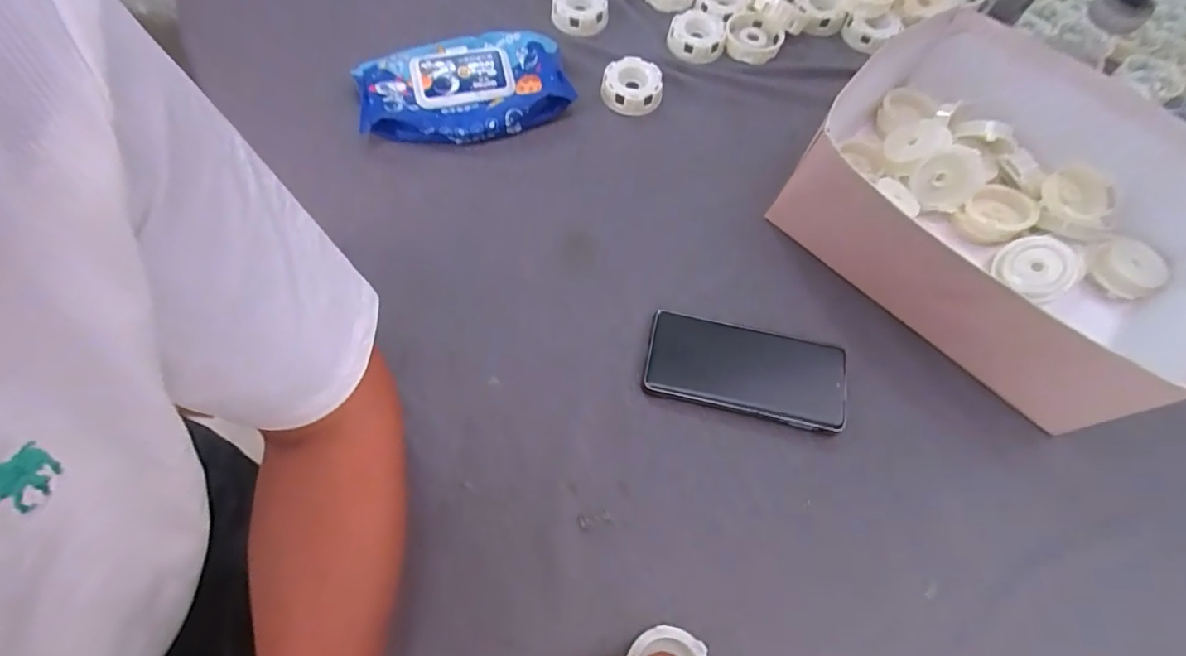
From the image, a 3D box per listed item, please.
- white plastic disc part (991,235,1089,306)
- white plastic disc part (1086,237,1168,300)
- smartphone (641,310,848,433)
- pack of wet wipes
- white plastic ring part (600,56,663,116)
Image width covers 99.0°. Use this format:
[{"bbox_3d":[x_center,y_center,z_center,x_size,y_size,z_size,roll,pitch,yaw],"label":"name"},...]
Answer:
[{"bbox_3d":[0.391,-0.052,0.446,0.058,0.021,0.057,-5,80,31],"label":"white plastic disc part"},{"bbox_3d":[0.476,-0.053,0.456,0.057,0.023,0.056,1,66,-2],"label":"white plastic disc part"},{"bbox_3d":[0.122,0.034,0.407,0.156,0.011,0.071,12,66,3],"label":"smartphone"},{"bbox_3d":[-0.125,-0.233,0.497,0.198,0.034,0.115,-16,67,-9],"label":"pack of wet wipes"},{"bbox_3d":[0.041,-0.250,0.523,0.061,0.022,0.061,5,66,0],"label":"white plastic ring part"}]

